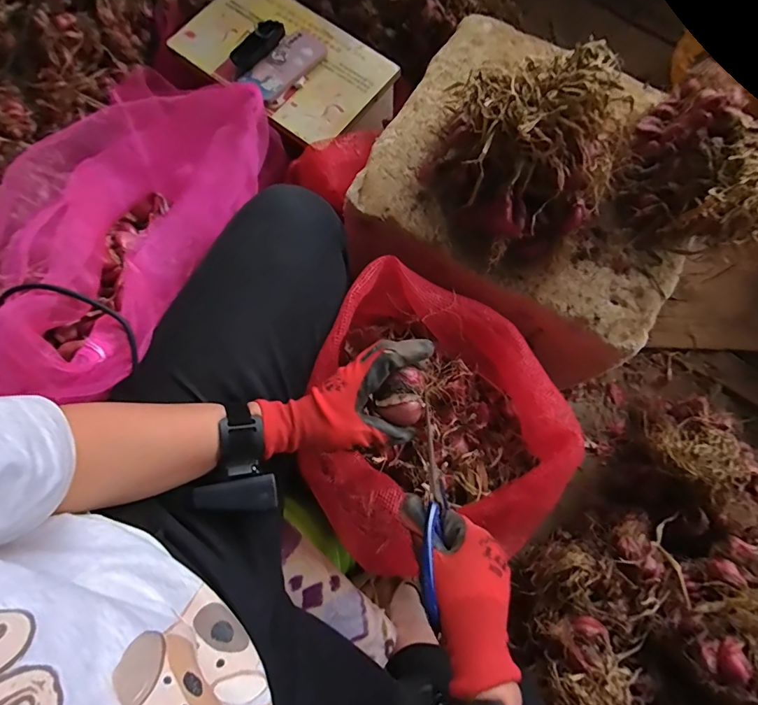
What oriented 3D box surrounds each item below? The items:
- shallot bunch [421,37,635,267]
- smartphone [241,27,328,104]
[{"bbox_3d":[0.178,-0.232,0.495,0.189,0.167,0.199,-29,77,-8],"label":"shallot bunch"},{"bbox_3d":[-0.164,-0.521,0.766,0.074,0.016,0.166,41,79,10],"label":"smartphone"}]

